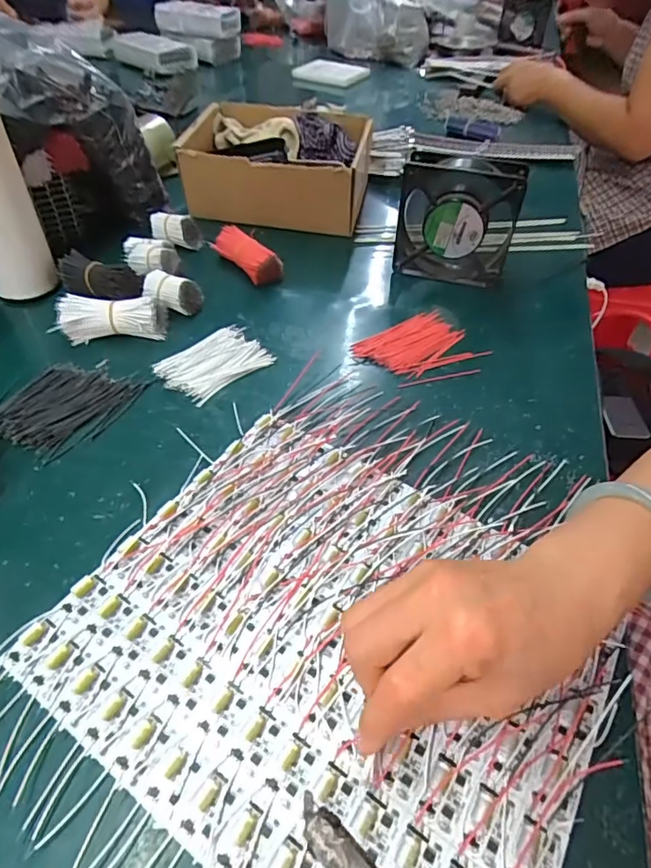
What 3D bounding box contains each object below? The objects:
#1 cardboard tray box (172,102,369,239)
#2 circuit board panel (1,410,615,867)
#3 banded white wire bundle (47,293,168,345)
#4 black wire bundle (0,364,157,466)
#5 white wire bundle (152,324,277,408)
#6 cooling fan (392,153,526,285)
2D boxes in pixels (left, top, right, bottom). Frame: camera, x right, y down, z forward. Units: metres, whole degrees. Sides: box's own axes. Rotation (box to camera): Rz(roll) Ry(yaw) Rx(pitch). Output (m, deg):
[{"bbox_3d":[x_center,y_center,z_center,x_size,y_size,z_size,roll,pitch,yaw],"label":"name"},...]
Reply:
[{"bbox_3d":[-0.062,-0.337,0.642,0.210,0.102,0.185,11,48,7],"label":"cardboard tray box"},{"bbox_3d":[0.005,0.114,0.296,0.284,0.009,0.239,28,52,21],"label":"circuit board panel"},{"bbox_3d":[-0.200,-0.110,0.471,0.092,0.033,0.034,-3,48,-6],"label":"banded white wire bundle"},{"bbox_3d":[-0.214,-0.026,0.415,0.088,0.011,0.103,21,50,16],"label":"black wire bundle"},{"bbox_3d":[-0.101,-0.066,0.456,0.093,0.012,0.062,-33,57,-29],"label":"white wire bundle"},{"bbox_3d":[0.135,-0.218,0.525,0.119,0.122,0.035,5,48,2],"label":"cooling fan"}]

